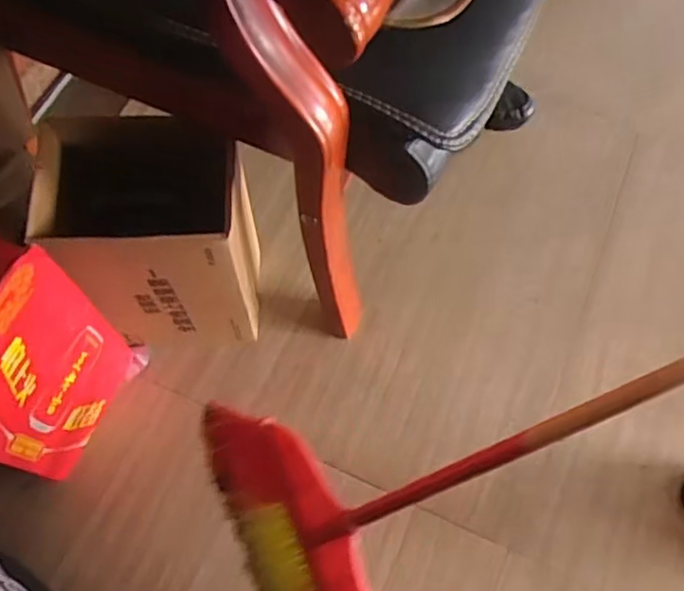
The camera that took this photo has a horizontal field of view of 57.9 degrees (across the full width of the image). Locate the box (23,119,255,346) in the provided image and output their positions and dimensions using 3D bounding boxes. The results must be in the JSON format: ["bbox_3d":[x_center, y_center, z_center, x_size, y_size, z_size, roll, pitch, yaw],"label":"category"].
[{"bbox_3d":[-0.228,-0.058,0.800,0.195,0.356,0.153,-2,68,-4],"label":"box"}]

